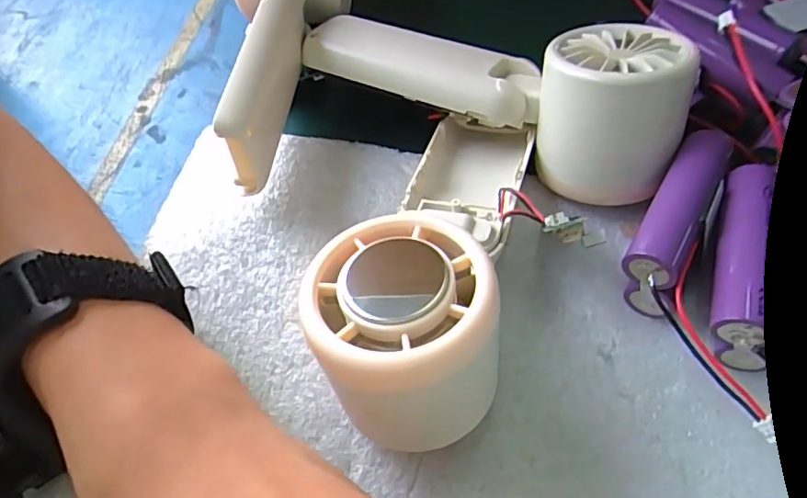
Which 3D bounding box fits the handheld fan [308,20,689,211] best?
[{"bbox_3d":[0.036,-0.080,0.236,0.164,0.061,0.059,28,66,16],"label":"handheld fan"}]

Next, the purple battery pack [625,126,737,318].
[{"bbox_3d":[0.101,-0.011,0.210,0.021,0.035,0.071,28,66,16],"label":"purple battery pack"}]

